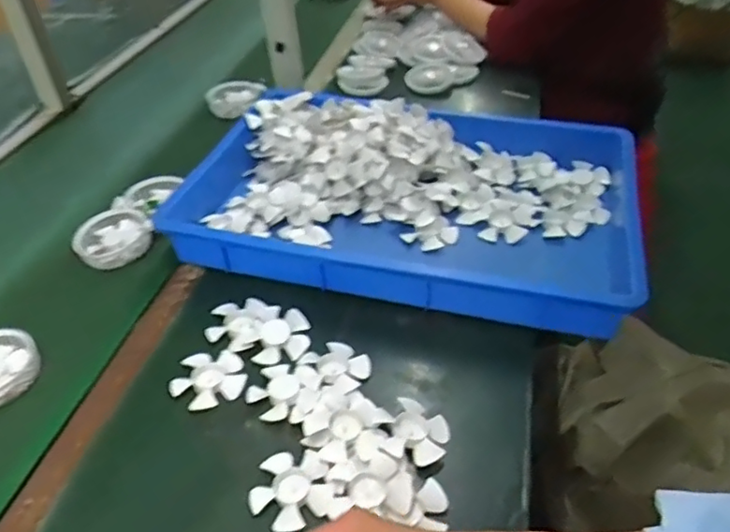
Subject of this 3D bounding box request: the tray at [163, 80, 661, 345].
[{"bbox_3d":[0.067,-0.120,0.805,0.569,0.076,0.430,10,43,16],"label":"tray"}]

